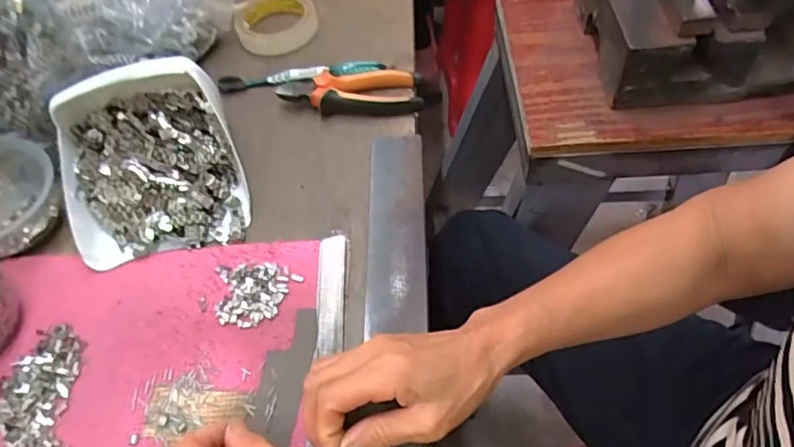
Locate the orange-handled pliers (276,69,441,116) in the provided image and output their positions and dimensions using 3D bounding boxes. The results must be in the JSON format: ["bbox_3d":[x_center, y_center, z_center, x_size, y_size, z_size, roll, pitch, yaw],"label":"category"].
[{"bbox_3d":[-0.041,-0.140,0.554,0.165,0.026,0.057,-1,56,4],"label":"orange-handled pliers"}]

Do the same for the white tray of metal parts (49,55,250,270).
[{"bbox_3d":[-0.230,-0.064,0.473,0.151,0.077,0.171,-17,56,-7],"label":"white tray of metal parts"}]

